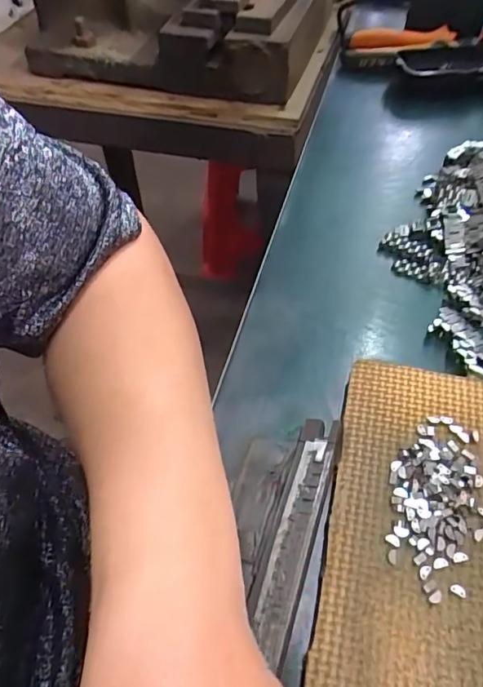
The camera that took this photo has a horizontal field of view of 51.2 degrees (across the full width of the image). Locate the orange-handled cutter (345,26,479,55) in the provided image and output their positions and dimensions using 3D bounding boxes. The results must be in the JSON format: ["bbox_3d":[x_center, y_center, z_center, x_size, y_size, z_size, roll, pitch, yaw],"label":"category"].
[{"bbox_3d":[0.172,-0.304,0.509,0.125,0.018,0.048,5,53,9],"label":"orange-handled cutter"}]

